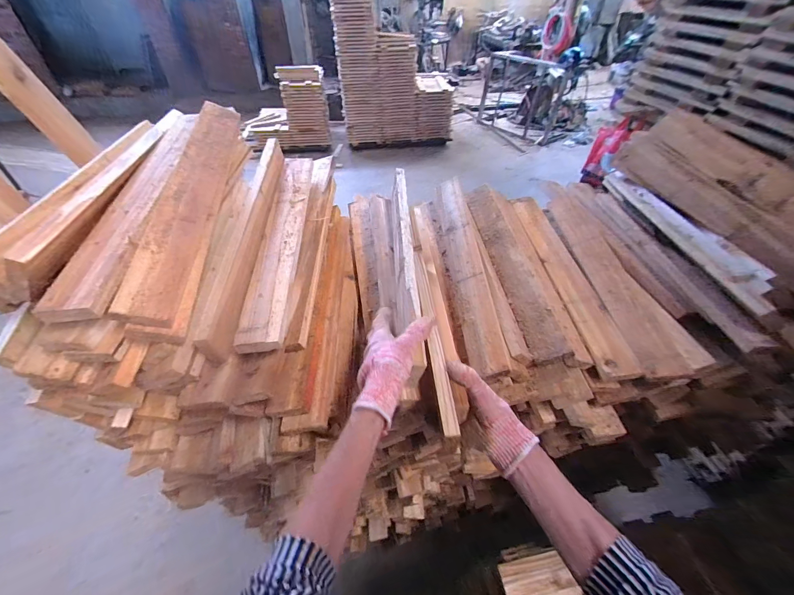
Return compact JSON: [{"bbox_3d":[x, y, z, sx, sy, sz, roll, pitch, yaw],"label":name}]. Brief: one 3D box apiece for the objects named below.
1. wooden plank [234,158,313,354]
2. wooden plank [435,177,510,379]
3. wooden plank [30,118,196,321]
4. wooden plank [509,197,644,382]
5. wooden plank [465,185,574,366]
[{"bbox_3d":[-0.198,-0.115,0.609,0.059,0.018,0.473,-1,49,-5],"label":"wooden plank"},{"bbox_3d":[0.136,-0.075,0.691,0.066,0.020,0.490,-25,47,26],"label":"wooden plank"},{"bbox_3d":[-0.384,-0.168,0.532,0.076,0.018,0.499,-5,51,-1],"label":"wooden plank"},{"bbox_3d":[0.346,-0.066,0.717,0.079,0.028,0.503,-1,47,0],"label":"wooden plank"},{"bbox_3d":[0.231,-0.085,0.719,0.064,0.016,0.483,-25,46,19],"label":"wooden plank"}]

